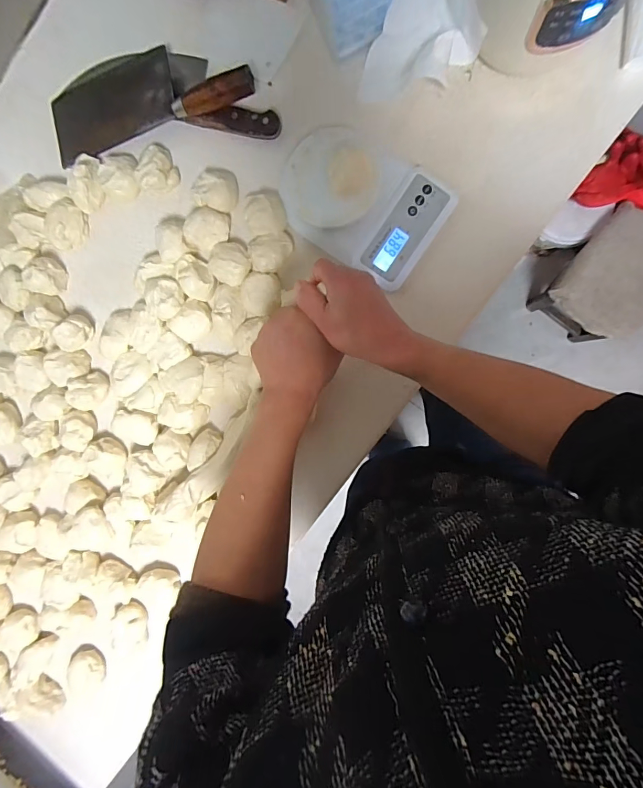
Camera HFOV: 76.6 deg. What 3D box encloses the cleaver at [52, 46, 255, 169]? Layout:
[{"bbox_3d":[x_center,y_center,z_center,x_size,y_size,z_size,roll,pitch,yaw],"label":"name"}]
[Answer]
[{"bbox_3d":[-0.230,-0.385,0.527,0.293,0.050,0.095,-11,92,7],"label":"cleaver"}]

